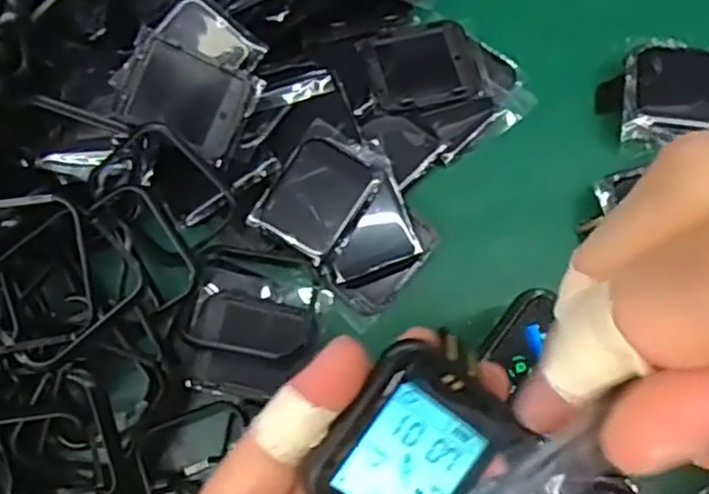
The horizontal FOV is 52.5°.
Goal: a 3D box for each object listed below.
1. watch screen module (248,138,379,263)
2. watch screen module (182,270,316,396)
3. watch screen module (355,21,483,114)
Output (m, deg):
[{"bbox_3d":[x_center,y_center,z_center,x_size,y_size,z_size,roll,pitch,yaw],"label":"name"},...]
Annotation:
[{"bbox_3d":[-0.014,-0.017,0.250,0.032,0.007,0.038,34,76,9],"label":"watch screen module"},{"bbox_3d":[-0.035,0.029,0.241,0.042,0.009,0.039,9,74,2],"label":"watch screen module"},{"bbox_3d":[0.025,-0.068,0.269,0.039,0.004,0.032,-14,75,-4],"label":"watch screen module"}]

